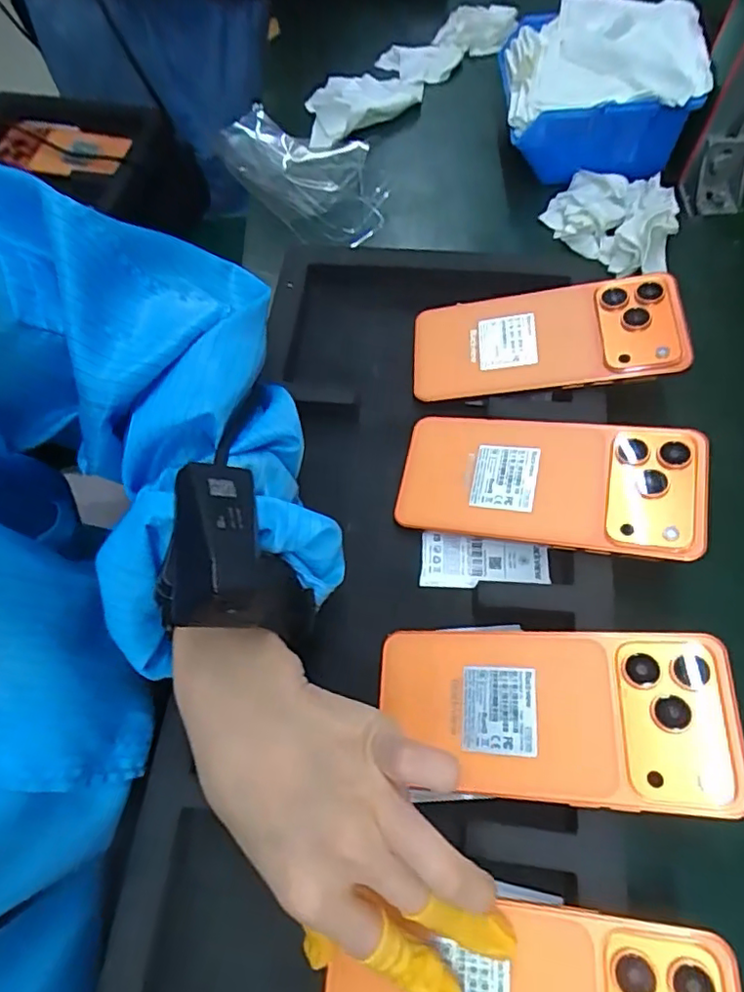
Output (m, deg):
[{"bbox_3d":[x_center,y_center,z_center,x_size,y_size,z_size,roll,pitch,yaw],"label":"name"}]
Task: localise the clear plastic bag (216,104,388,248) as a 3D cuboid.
[{"bbox_3d":[-0.061,-0.268,0.481,0.094,0.030,0.165,-42,70,-16],"label":"clear plastic bag"}]

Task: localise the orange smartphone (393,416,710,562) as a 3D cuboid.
[{"bbox_3d":[0.097,-0.009,0.328,0.162,0.008,0.076,6,65,22],"label":"orange smartphone"}]

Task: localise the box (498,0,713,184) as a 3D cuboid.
[{"bbox_3d":[0.177,-0.326,0.464,0.142,0.076,0.128,4,65,4],"label":"box"}]

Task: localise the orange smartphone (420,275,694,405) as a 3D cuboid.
[{"bbox_3d":[0.108,-0.100,0.368,0.162,0.013,0.074,-3,64,18],"label":"orange smartphone"}]

